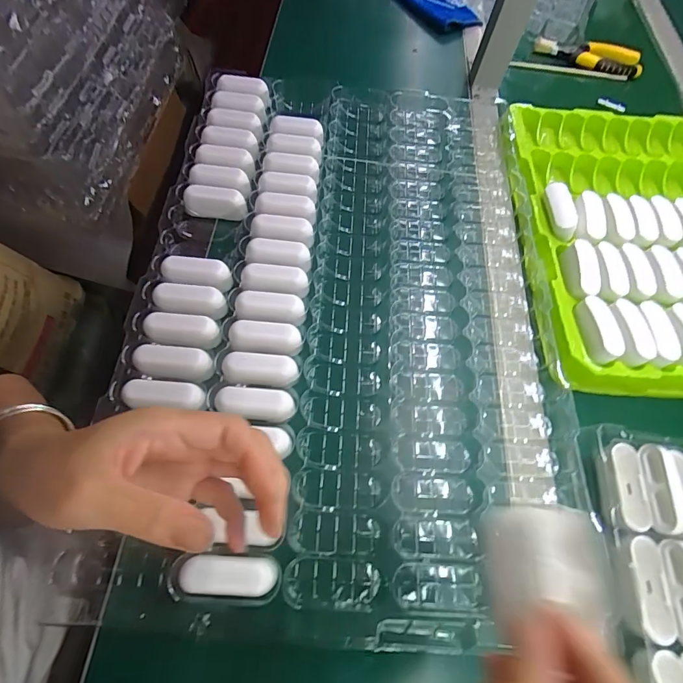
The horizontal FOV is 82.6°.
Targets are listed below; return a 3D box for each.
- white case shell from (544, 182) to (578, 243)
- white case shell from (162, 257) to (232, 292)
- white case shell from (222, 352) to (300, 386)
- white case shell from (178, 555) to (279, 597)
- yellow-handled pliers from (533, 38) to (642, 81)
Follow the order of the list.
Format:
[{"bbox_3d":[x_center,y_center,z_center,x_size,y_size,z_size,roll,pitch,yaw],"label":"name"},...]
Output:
[{"bbox_3d":[0.248,-0.147,0.439,0.019,0.020,0.072,2,64,-5],"label":"white case shell"},{"bbox_3d":[-0.136,-0.062,0.369,0.065,0.018,0.029,9,63,-1],"label":"white case shell"},{"bbox_3d":[-0.068,0.024,0.330,0.062,0.013,0.027,3,64,-4],"label":"white case shell"},{"bbox_3d":[-0.077,0.162,0.270,0.062,0.025,0.022,5,64,-3],"label":"white case shell"},{"bbox_3d":[0.404,-0.468,0.635,0.172,0.024,0.048,11,64,4],"label":"yellow-handled pliers"}]

